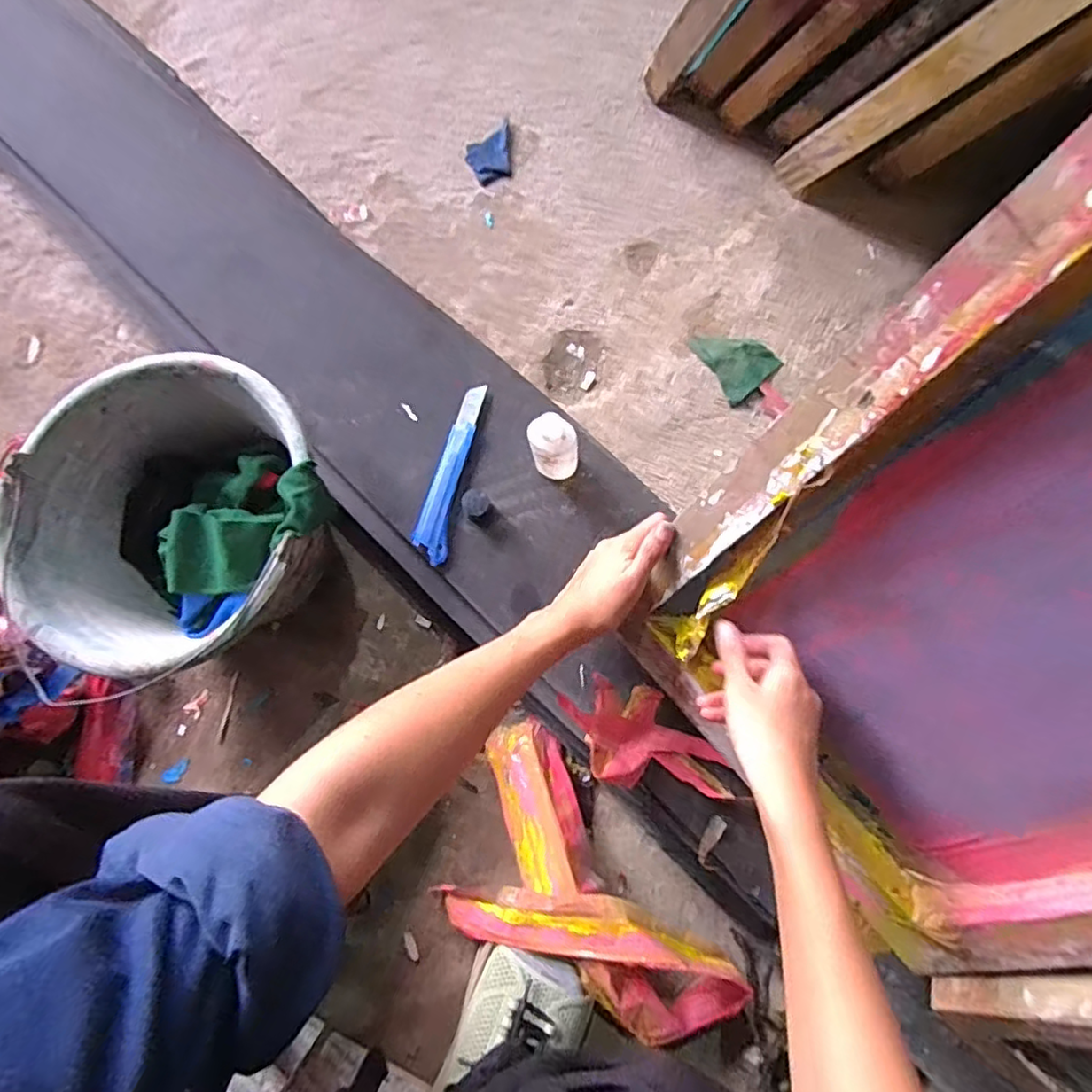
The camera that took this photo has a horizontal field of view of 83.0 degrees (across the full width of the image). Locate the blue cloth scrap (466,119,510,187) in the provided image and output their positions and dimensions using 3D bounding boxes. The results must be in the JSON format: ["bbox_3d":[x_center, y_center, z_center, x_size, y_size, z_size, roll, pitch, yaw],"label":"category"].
[{"bbox_3d":[-0.066,-0.453,0.714,0.049,0.009,0.073,-5,77,-2],"label":"blue cloth scrap"}]

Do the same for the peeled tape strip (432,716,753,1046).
[{"bbox_3d":[0.014,0.305,0.518,0.161,0.074,0.286,-39,80,-9],"label":"peeled tape strip"}]

